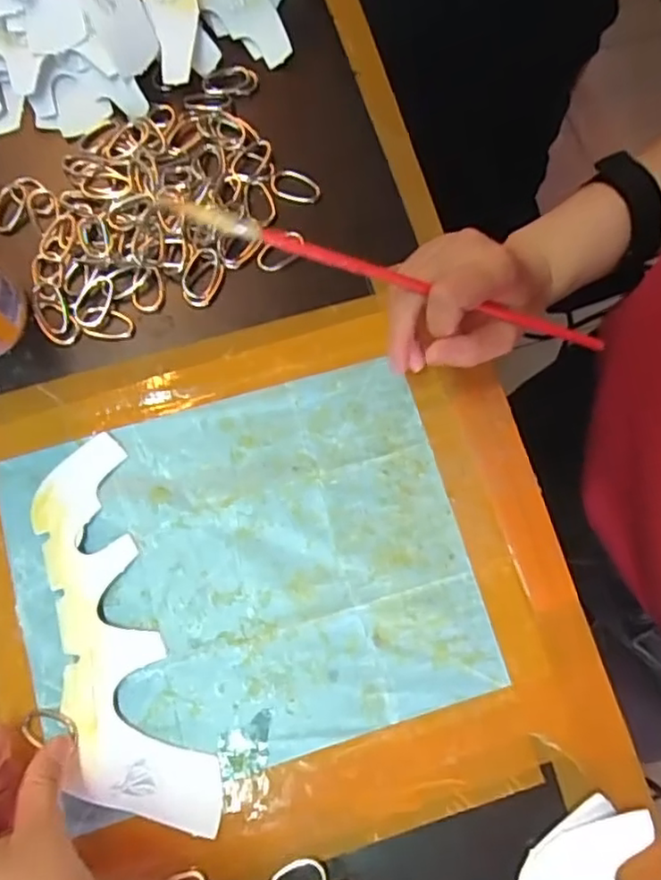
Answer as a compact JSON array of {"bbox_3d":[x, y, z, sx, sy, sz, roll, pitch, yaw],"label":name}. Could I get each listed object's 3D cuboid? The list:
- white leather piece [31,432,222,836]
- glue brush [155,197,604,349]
[{"bbox_3d":[-0.123,0.108,0.346,0.067,0.004,0.213,-19,78,-9],"label":"white leather piece"},{"bbox_3d":[0.041,-0.081,0.323,0.252,0.008,0.007,12,76,-21],"label":"glue brush"}]

